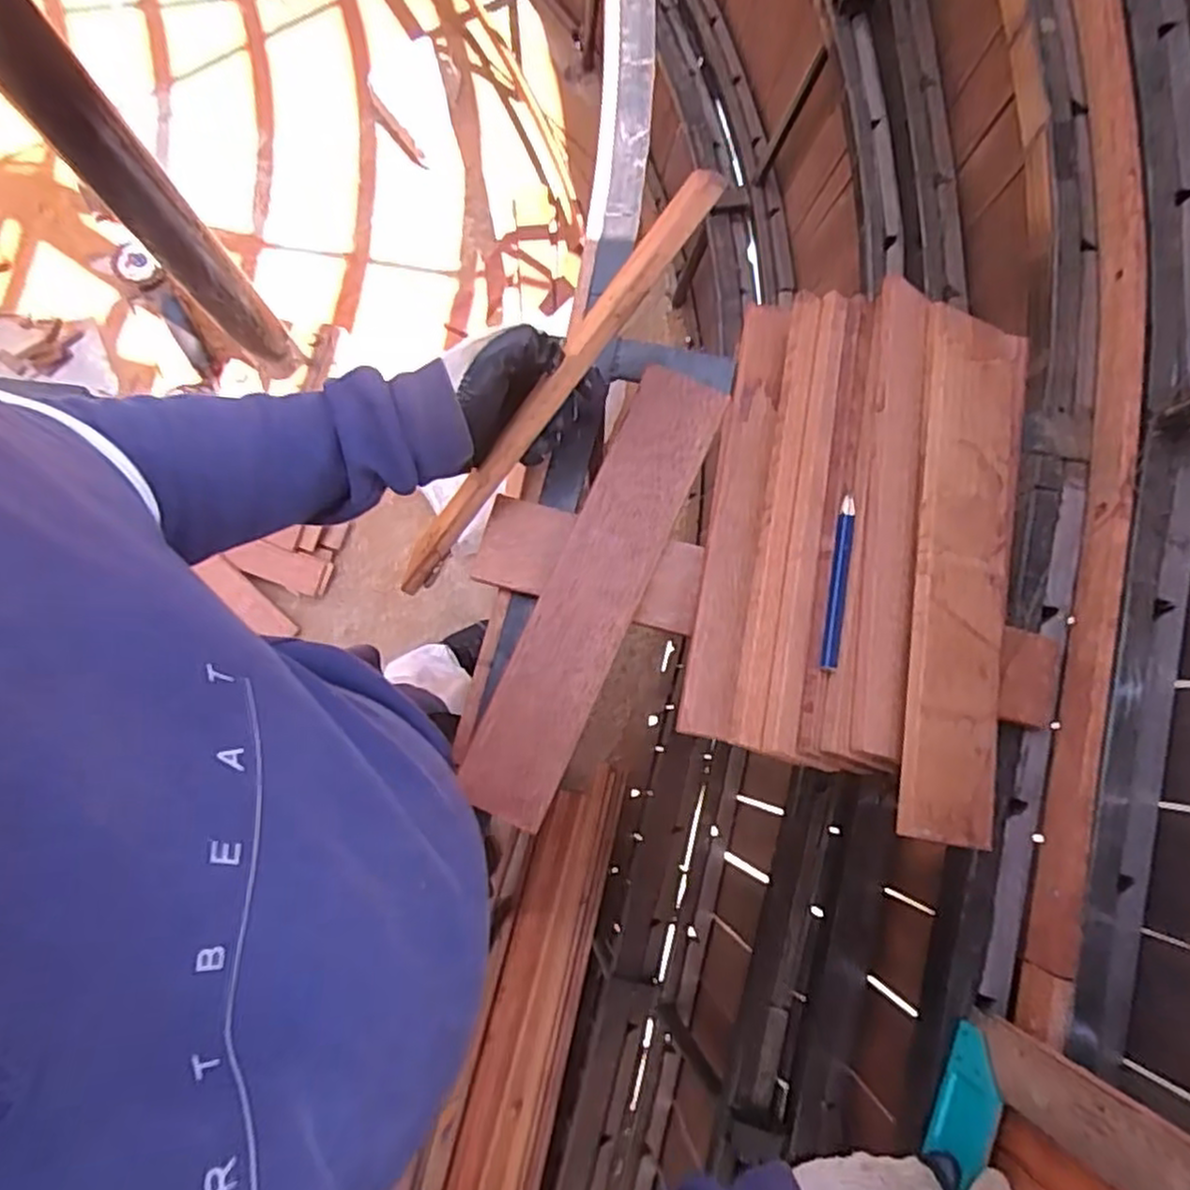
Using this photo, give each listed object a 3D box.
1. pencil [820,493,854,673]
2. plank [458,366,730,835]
[{"bbox_3d":[0.157,-0.008,0.471,0.011,0.012,0.117,11,80,2],"label":"pencil"},{"bbox_3d":[0.001,-0.005,0.503,0.064,0.012,0.325,24,80,5],"label":"plank"}]

